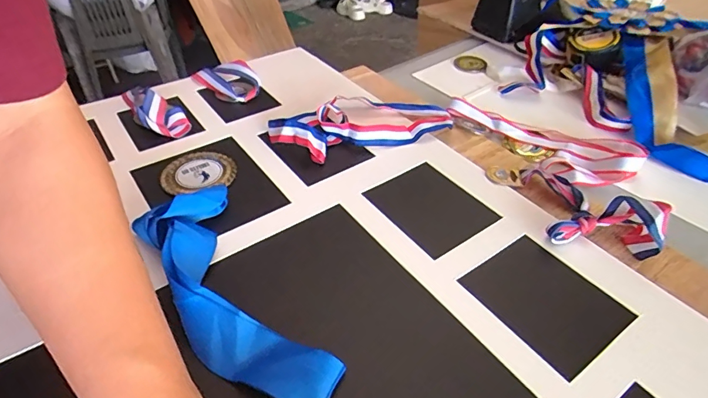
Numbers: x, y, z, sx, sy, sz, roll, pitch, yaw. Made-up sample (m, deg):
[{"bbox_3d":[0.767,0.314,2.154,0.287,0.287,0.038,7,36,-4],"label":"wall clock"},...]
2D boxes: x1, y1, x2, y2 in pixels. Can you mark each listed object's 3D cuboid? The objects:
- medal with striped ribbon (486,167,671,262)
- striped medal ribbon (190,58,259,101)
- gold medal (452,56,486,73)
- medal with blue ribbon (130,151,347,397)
[{"bbox_3d":[0.194,0.000,0.418,0.077,0.041,0.166,-23,45,-26],"label":"medal with striped ribbon"},{"bbox_3d":[-0.165,-0.160,0.594,0.095,0.028,0.048,22,46,20],"label":"striped medal ribbon"},{"bbox_3d":[0.175,-0.204,0.677,0.047,0.009,0.041,8,55,20],"label":"gold medal"},{"bbox_3d":[-0.117,0.038,0.370,0.101,0.039,0.313,-18,46,-21],"label":"medal with blue ribbon"}]

